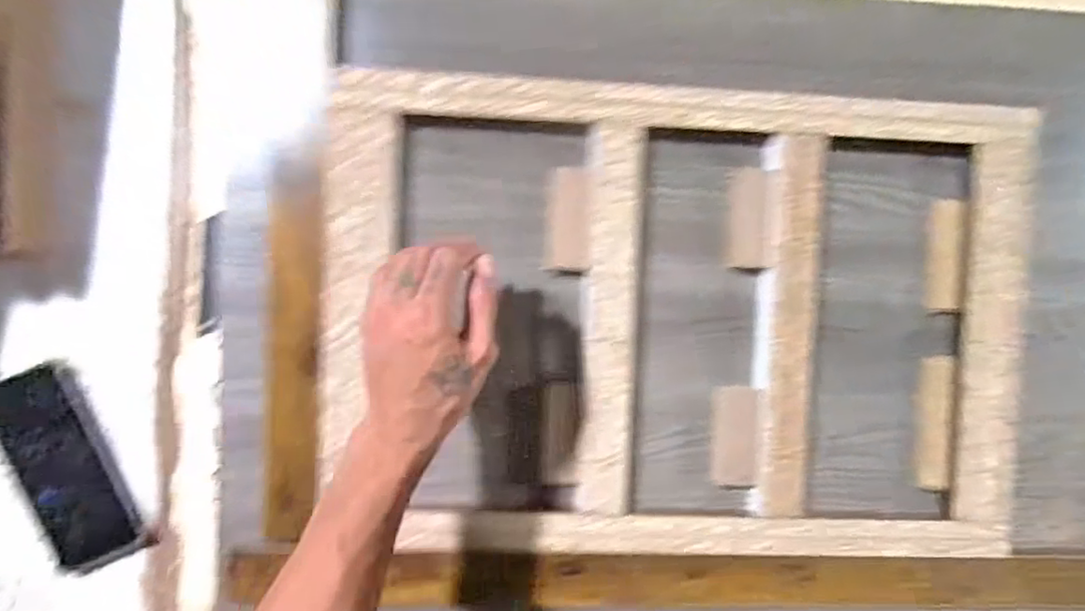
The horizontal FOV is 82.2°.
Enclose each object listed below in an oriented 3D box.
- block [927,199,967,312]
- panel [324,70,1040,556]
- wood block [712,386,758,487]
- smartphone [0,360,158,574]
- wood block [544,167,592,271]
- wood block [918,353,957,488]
[{"bbox_3d":[0.339,-0.041,0.524,0.023,0.017,0.092,0,93,-4],"label":"block"},{"bbox_3d":[0.113,0.017,0.497,0.558,0.022,0.370,2,93,-4],"label":"panel"},{"bbox_3d":[0.162,0.111,0.523,0.032,0.014,0.083,0,93,-4],"label":"wood block"},{"bbox_3d":[-0.383,0.133,0.499,0.074,0.009,0.165,-23,94,-2],"label":"smartphone"},{"bbox_3d":[0.021,-0.069,0.501,0.034,0.009,0.081,3,93,-4],"label":"wood block"},{"bbox_3d":[0.333,0.099,0.527,0.024,0.014,0.110,2,93,-4],"label":"wood block"}]

